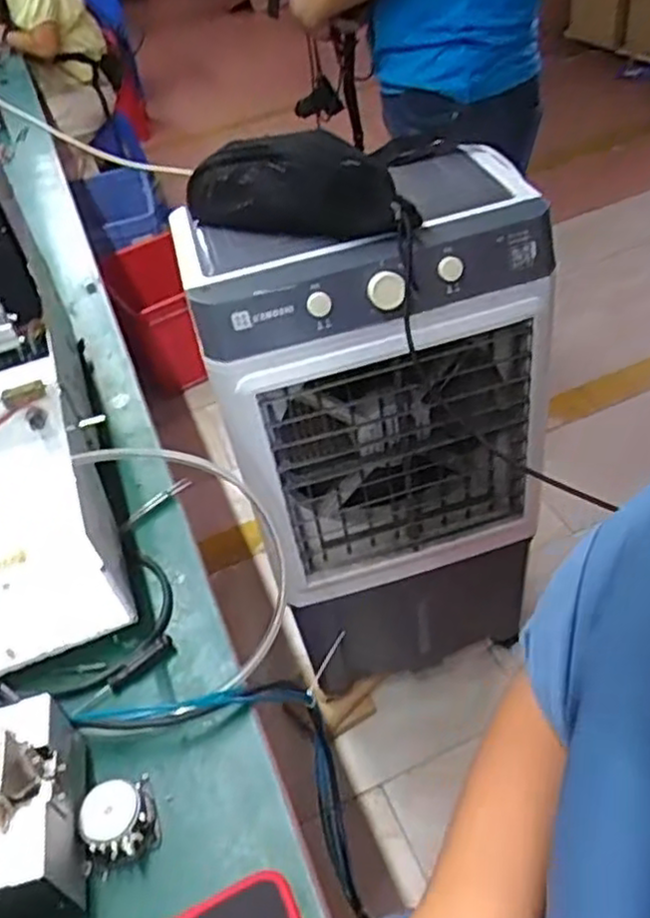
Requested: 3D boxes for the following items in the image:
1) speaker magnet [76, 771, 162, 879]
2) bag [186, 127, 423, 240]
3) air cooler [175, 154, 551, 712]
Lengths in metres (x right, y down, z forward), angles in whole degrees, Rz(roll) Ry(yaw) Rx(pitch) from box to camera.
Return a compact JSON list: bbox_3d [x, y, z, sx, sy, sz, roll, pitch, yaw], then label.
[{"bbox_3d":[-0.148,0.254,0.512,0.052,0.029,0.054,-22,44,-12],"label":"speaker magnet"},{"bbox_3d":[-0.038,-0.314,0.835,0.282,0.104,0.076,4,45,15],"label":"bag"},{"bbox_3d":[0.086,0.008,1.093,0.403,0.779,0.262,-15,43,-5],"label":"air cooler"}]

